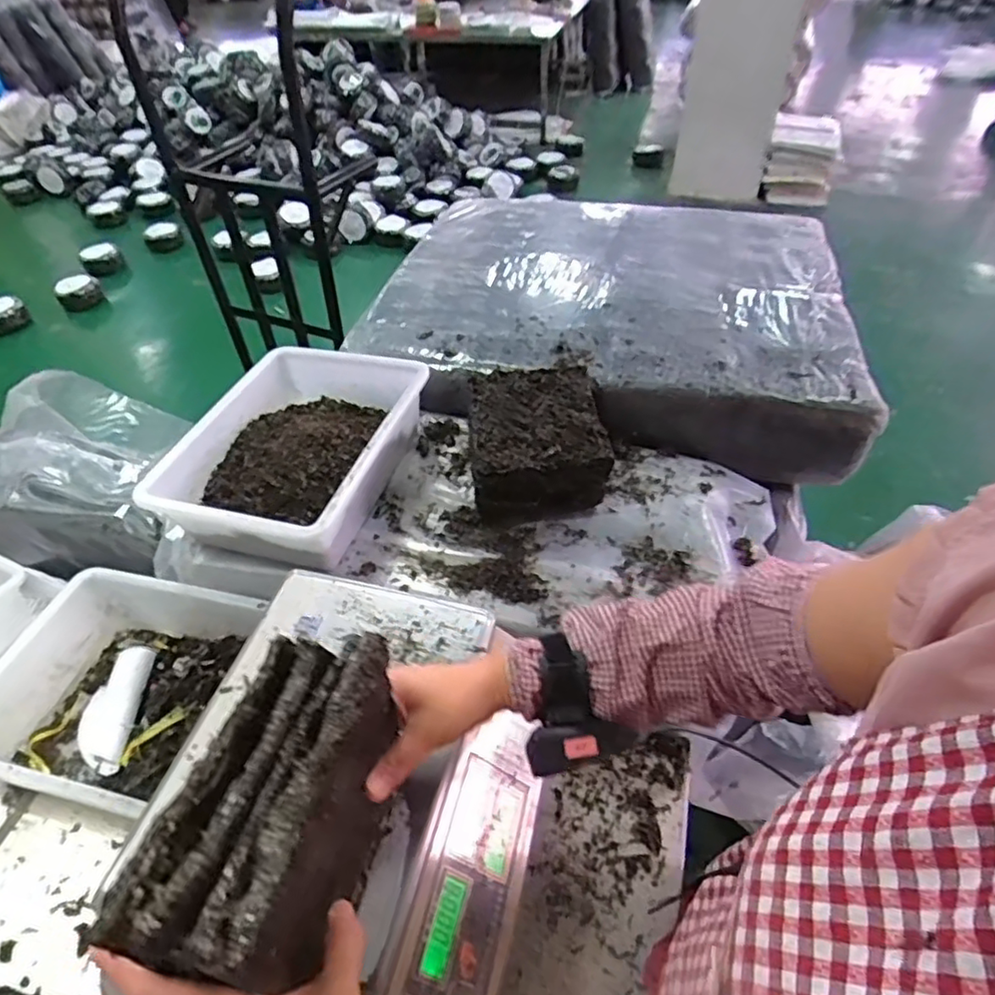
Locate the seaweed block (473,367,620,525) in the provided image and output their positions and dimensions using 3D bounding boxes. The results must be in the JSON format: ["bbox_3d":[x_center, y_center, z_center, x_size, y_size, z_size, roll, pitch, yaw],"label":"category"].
[{"bbox_3d":[0.053,-0.081,0.893,0.174,0.098,0.203,-4,46,-2],"label":"seaweed block"}]

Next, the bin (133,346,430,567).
[{"bbox_3d":[-0.290,-0.066,0.900,0.292,0.112,0.339,10,47,11],"label":"bin"}]

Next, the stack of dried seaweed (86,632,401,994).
[{"bbox_3d":[-0.116,0.177,0.365,0.094,0.085,0.174,13,48,14],"label":"stack of dried seaweed"}]

